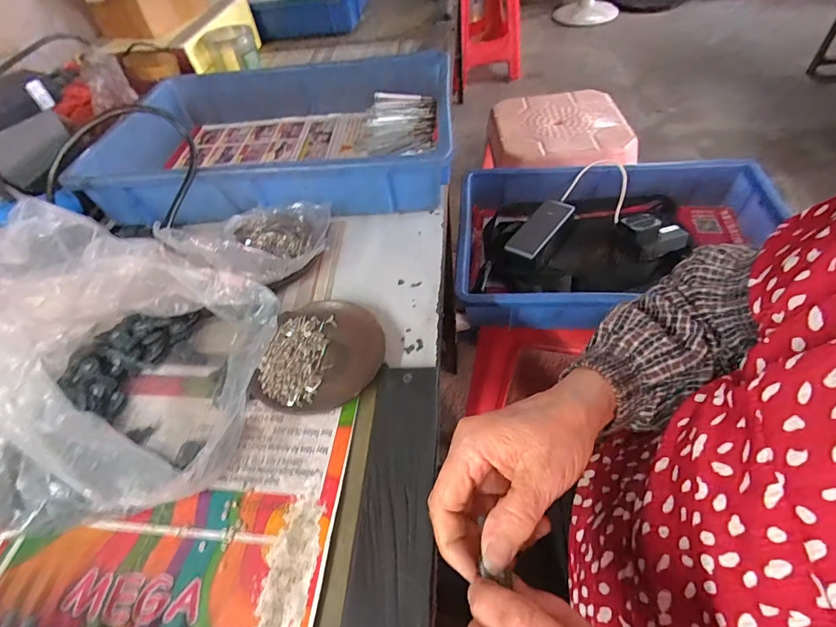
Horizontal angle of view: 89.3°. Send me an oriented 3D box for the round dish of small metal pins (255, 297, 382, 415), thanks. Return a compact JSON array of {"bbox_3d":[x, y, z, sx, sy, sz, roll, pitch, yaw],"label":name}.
[{"bbox_3d":[-0.081,0.037,0.364,0.099,0.016,0.108,-3,50,4],"label":"round dish of small metal pins"}]

